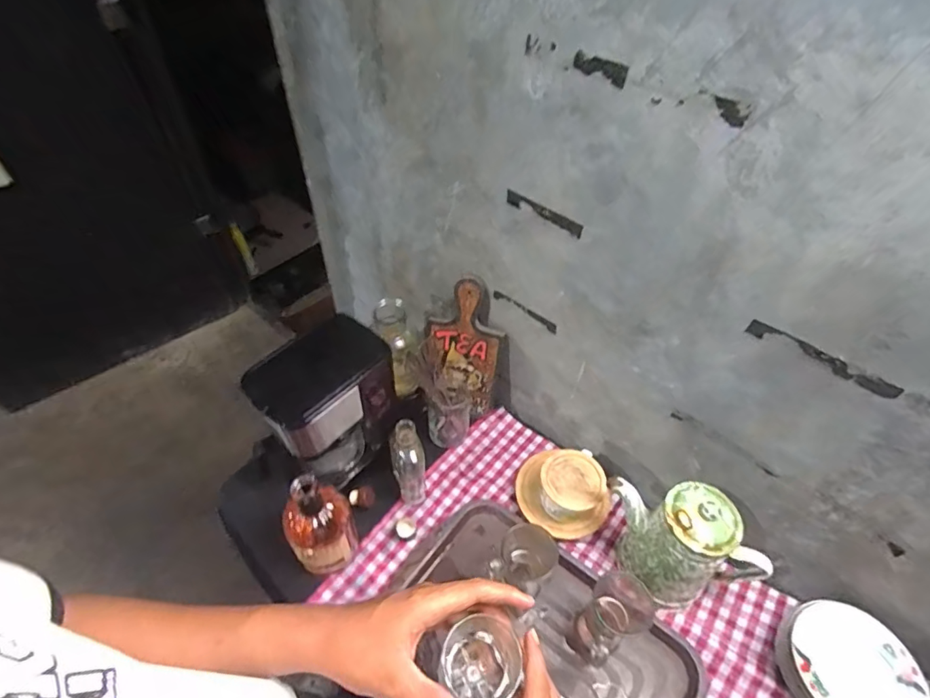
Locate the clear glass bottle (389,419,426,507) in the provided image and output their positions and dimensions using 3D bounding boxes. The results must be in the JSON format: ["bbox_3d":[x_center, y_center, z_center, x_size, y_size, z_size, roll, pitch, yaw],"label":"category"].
[{"bbox_3d":[-0.091,0.185,0.783,0.049,0.157,0.060,-15,51,-15],"label":"clear glass bottle"}]

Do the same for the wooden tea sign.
[{"bbox_3d":[-0.005,0.001,0.876,0.142,0.257,0.028,19,30,6],"label":"wooden tea sign"}]

